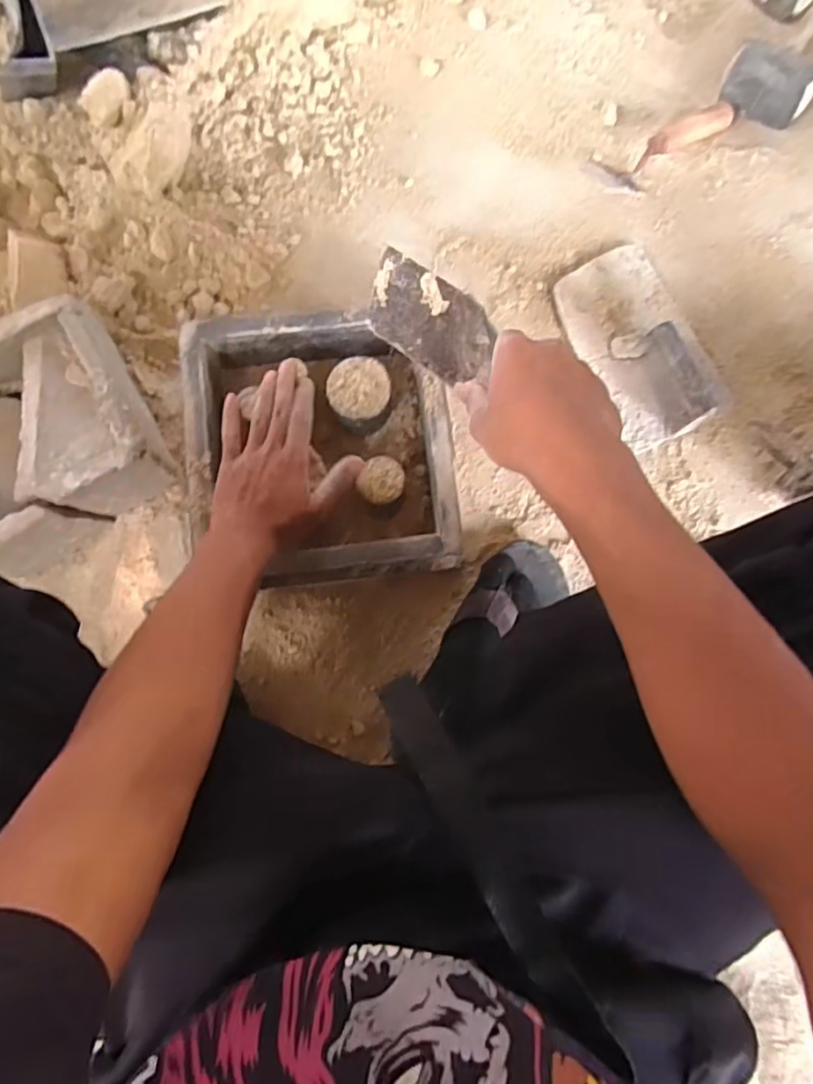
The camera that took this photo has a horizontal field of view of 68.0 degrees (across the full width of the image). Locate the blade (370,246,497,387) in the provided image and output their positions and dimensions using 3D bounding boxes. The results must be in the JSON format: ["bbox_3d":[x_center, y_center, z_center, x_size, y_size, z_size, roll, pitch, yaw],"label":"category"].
[{"bbox_3d":[0.018,-0.172,0.475,0.122,0.068,0.005,42,46,23],"label":"blade"}]

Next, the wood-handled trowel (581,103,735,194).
[{"bbox_3d":[0.320,-0.477,0.724,0.198,0.044,0.062,-29,84,-6],"label":"wood-handled trowel"}]

